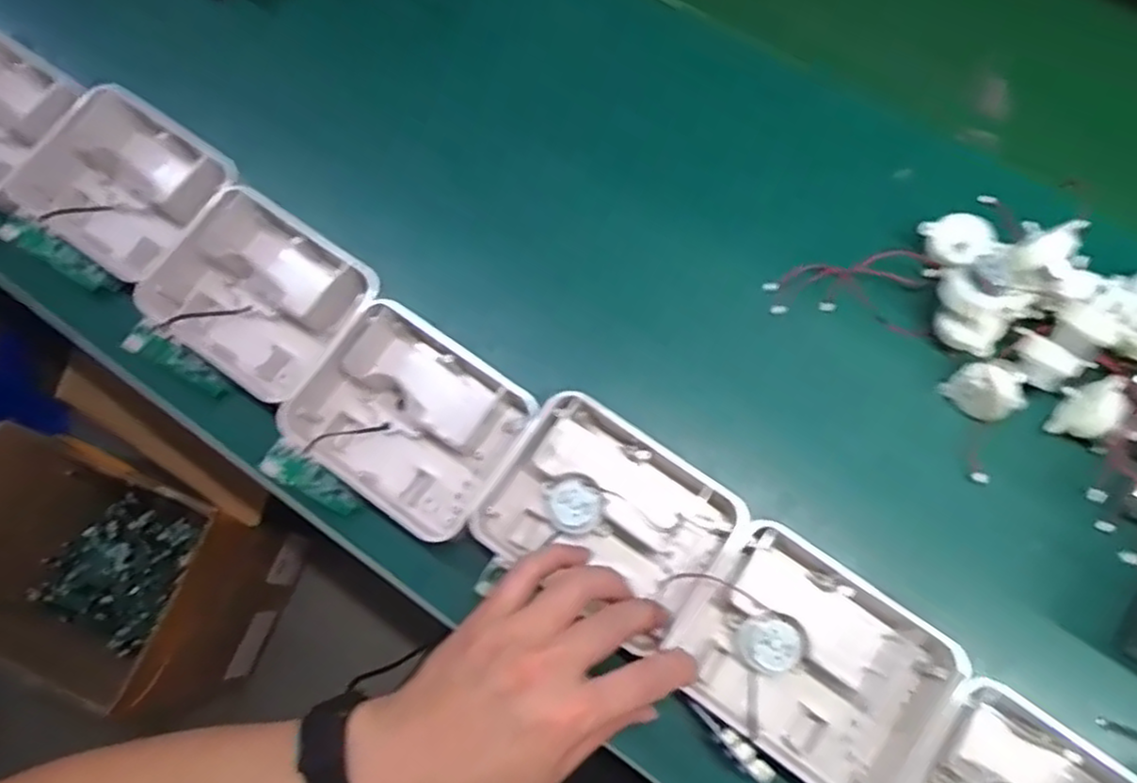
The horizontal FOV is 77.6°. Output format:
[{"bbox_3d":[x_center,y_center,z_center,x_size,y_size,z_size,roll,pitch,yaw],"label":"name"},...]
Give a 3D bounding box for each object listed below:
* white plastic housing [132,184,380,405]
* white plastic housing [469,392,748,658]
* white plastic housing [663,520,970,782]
[{"bbox_3d":[-0.194,-0.055,0.465,0.130,0.069,0.105,37,78,11],"label":"white plastic housing"},{"bbox_3d":[0.024,0.074,0.405,0.130,0.048,0.097,33,77,10],"label":"white plastic housing"},{"bbox_3d":[0.128,0.146,0.381,0.131,0.049,0.100,34,77,10],"label":"white plastic housing"}]

